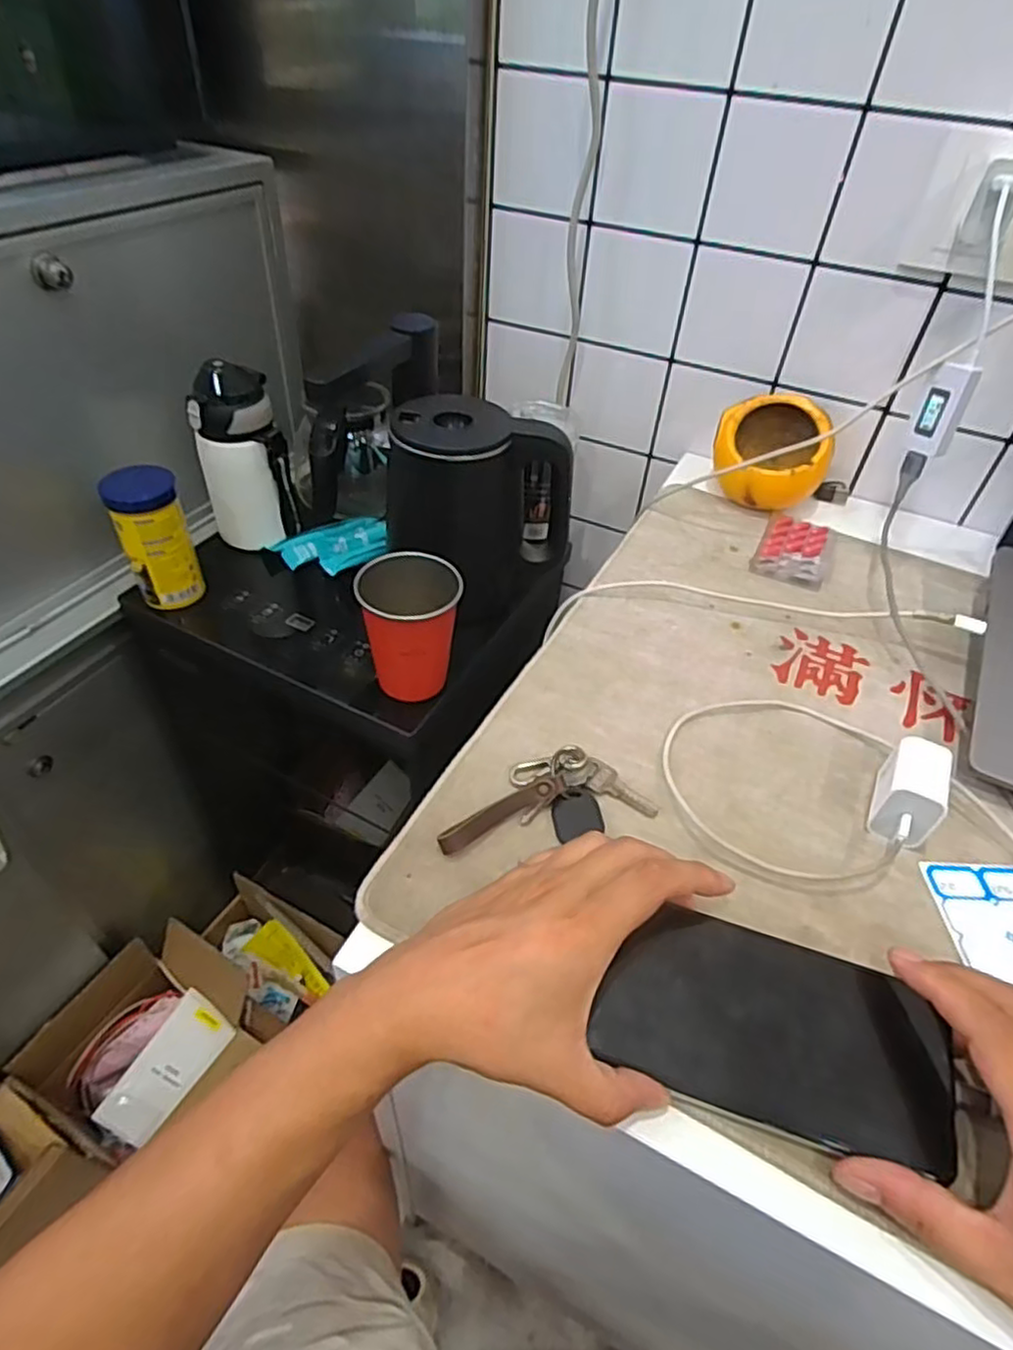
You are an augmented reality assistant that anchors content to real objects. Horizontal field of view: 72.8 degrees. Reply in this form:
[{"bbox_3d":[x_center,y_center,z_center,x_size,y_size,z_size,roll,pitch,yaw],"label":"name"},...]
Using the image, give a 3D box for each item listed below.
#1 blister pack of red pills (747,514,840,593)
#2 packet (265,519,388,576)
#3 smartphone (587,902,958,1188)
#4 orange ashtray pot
[{"bbox_3d":[0.243,-0.106,0.578,0.056,0.011,0.095,22,44,17],"label":"blister pack of red pills"},{"bbox_3d":[-0.171,-0.131,0.694,0.110,0.014,0.072,-28,53,-29],"label":"packet"},{"bbox_3d":[0.116,0.152,0.297,0.145,0.014,0.074,17,56,4],"label":"smartphone"},{"bbox_3d":[0.237,-0.200,0.613,0.100,0.077,0.088,18,46,13],"label":"orange ashtray pot"}]

